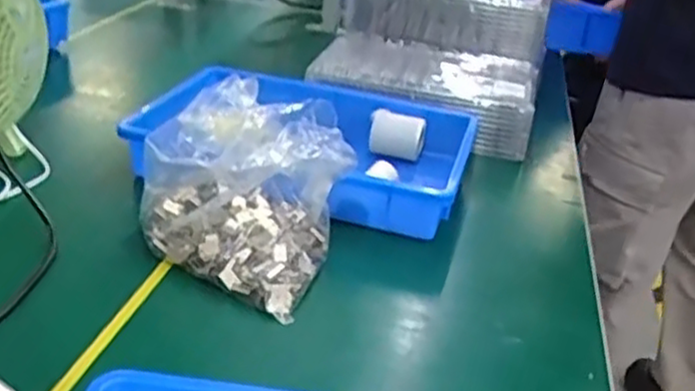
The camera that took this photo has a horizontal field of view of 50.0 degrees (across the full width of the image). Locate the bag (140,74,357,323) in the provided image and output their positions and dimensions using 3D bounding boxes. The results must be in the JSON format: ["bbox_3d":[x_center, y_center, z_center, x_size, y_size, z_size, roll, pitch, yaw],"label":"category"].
[{"bbox_3d":[-0.101,0.001,0.681,0.178,0.147,0.132,17,28,18],"label":"bag"}]

